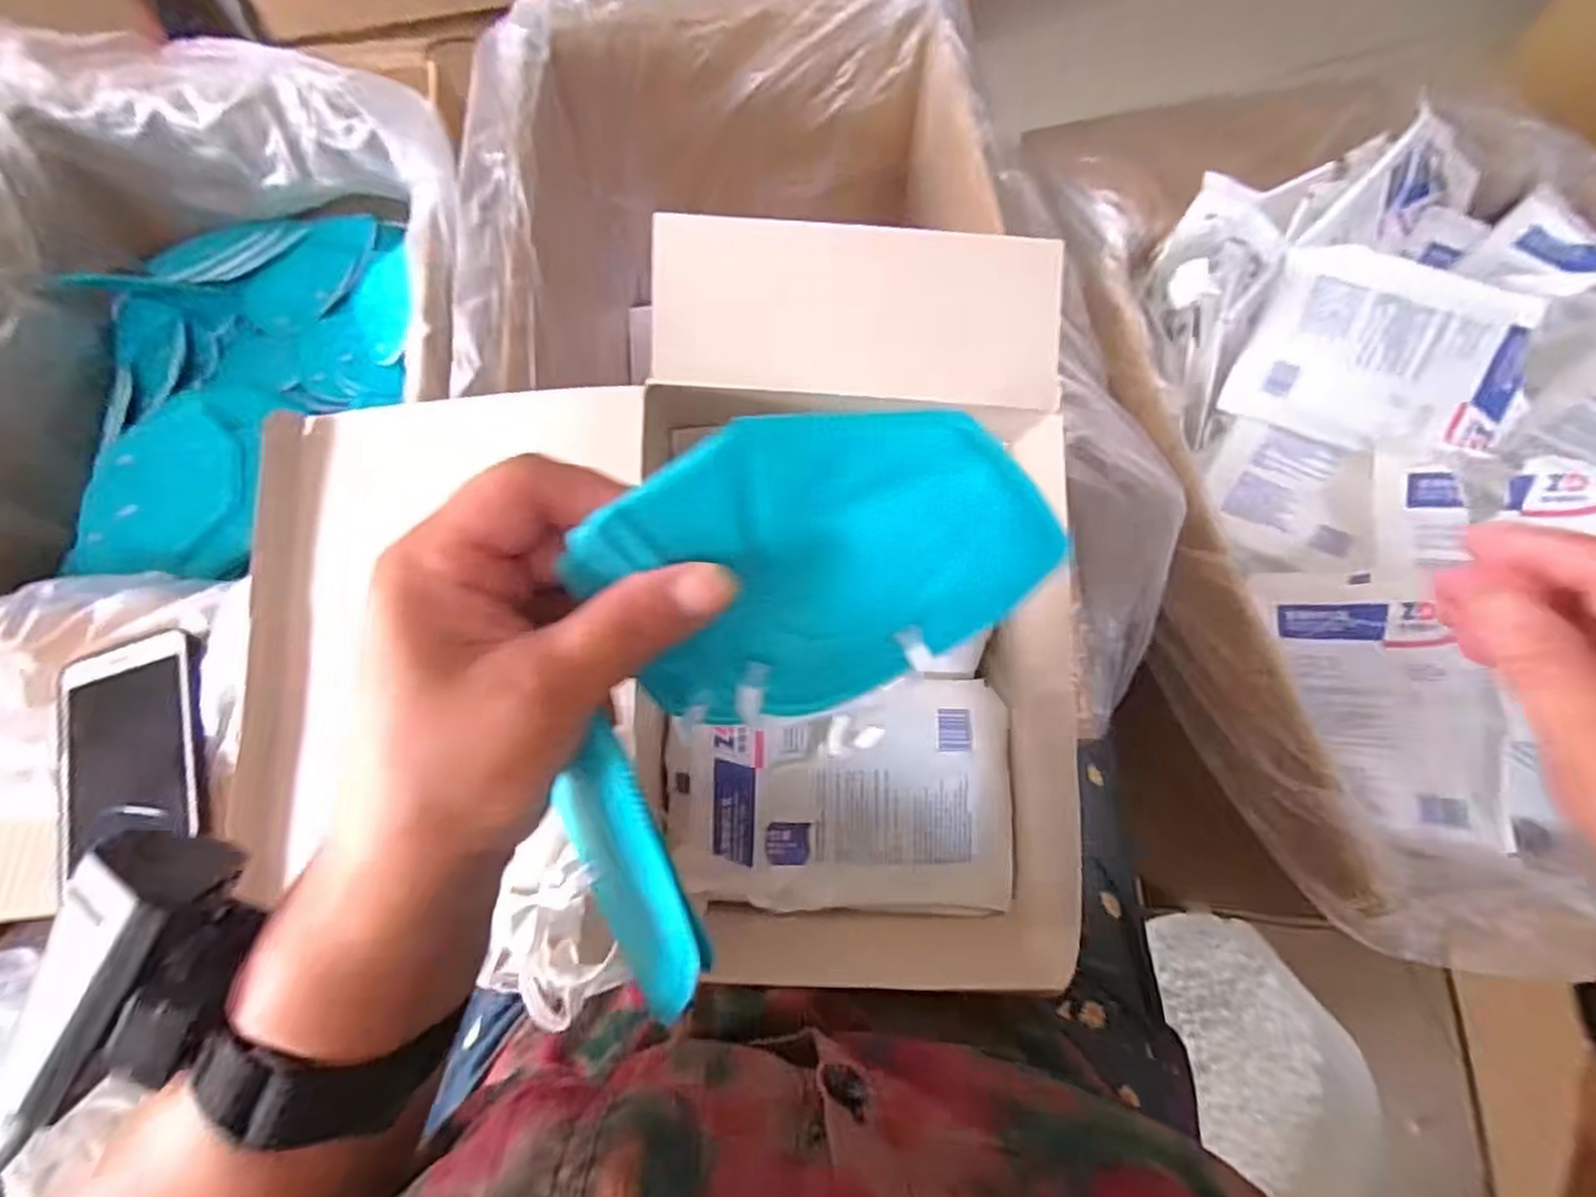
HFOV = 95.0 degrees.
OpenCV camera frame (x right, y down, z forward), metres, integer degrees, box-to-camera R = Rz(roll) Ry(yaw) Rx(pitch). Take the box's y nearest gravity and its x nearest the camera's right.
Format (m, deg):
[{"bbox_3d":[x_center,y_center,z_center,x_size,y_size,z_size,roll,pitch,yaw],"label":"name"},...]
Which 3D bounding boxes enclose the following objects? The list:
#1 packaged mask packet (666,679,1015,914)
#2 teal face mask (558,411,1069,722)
[{"bbox_3d":[0.024,0.109,0.407,0.188,0.015,0.121,1,85,-1],"label":"packaged mask packet"},{"bbox_3d":[0.010,-0.010,0.221,0.133,0.102,0.014,-16,39,-3],"label":"teal face mask"}]

